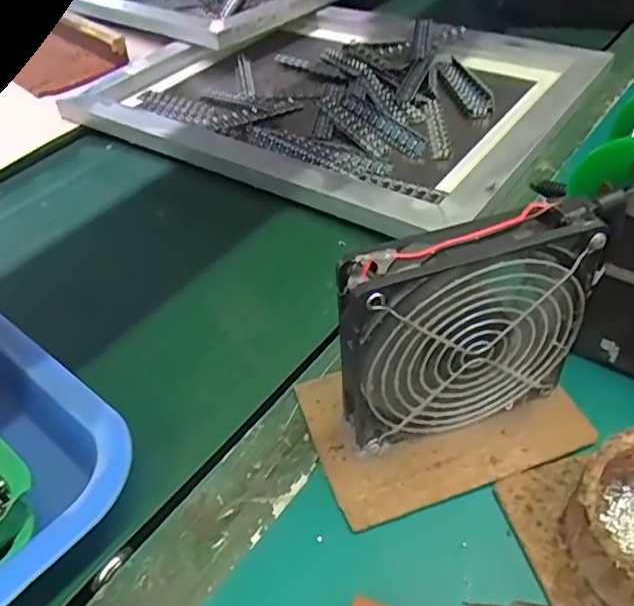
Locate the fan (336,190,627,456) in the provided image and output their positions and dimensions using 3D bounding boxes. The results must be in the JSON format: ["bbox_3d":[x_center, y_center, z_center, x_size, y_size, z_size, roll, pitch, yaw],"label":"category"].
[{"bbox_3d":[0.073,0.016,0.296,0.128,0.129,0.026,-14,44,-10],"label":"fan"}]

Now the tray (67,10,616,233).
[{"bbox_3d":[0.010,-0.232,0.652,0.490,0.043,0.378,23,50,26],"label":"tray"}]

